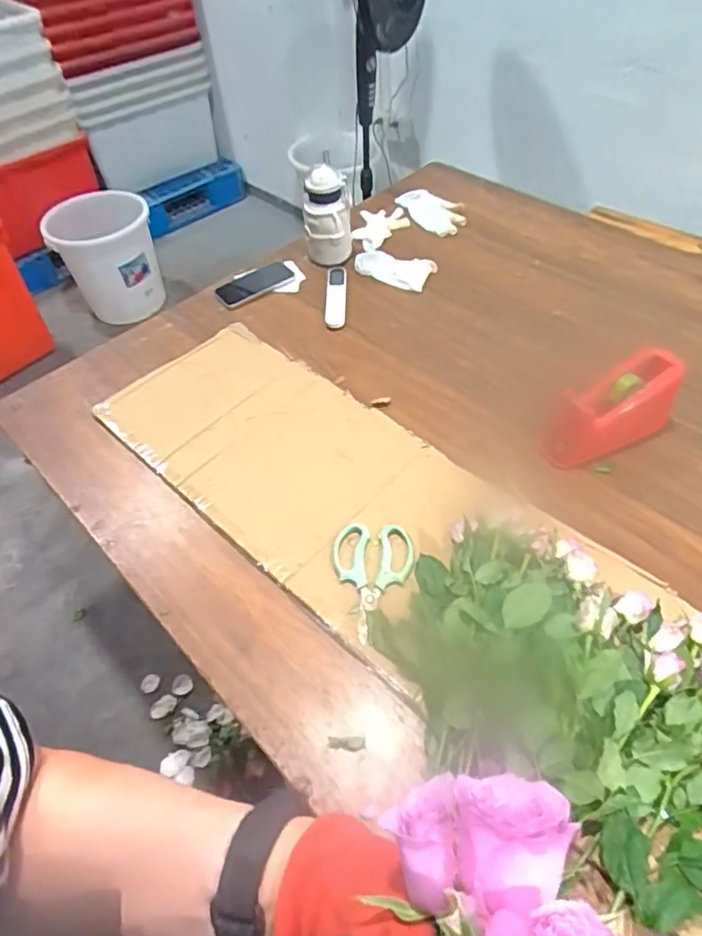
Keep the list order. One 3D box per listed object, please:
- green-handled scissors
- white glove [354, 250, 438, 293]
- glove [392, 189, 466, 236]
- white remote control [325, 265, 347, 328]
[{"bbox_3d":[0.028,0.134,0.696,0.100,0.009,0.153,2,46,0],"label":"green-handled scissors"},{"bbox_3d":[0.096,-0.449,1.253,0.159,0.021,0.112,21,55,20],"label":"white glove"},{"bbox_3d":[0.223,-0.699,1.512,0.164,0.014,0.284,-20,52,-11],"label":"glove"},{"bbox_3d":[-0.030,-0.355,1.152,0.041,0.018,0.232,1,46,-1],"label":"white remote control"}]

